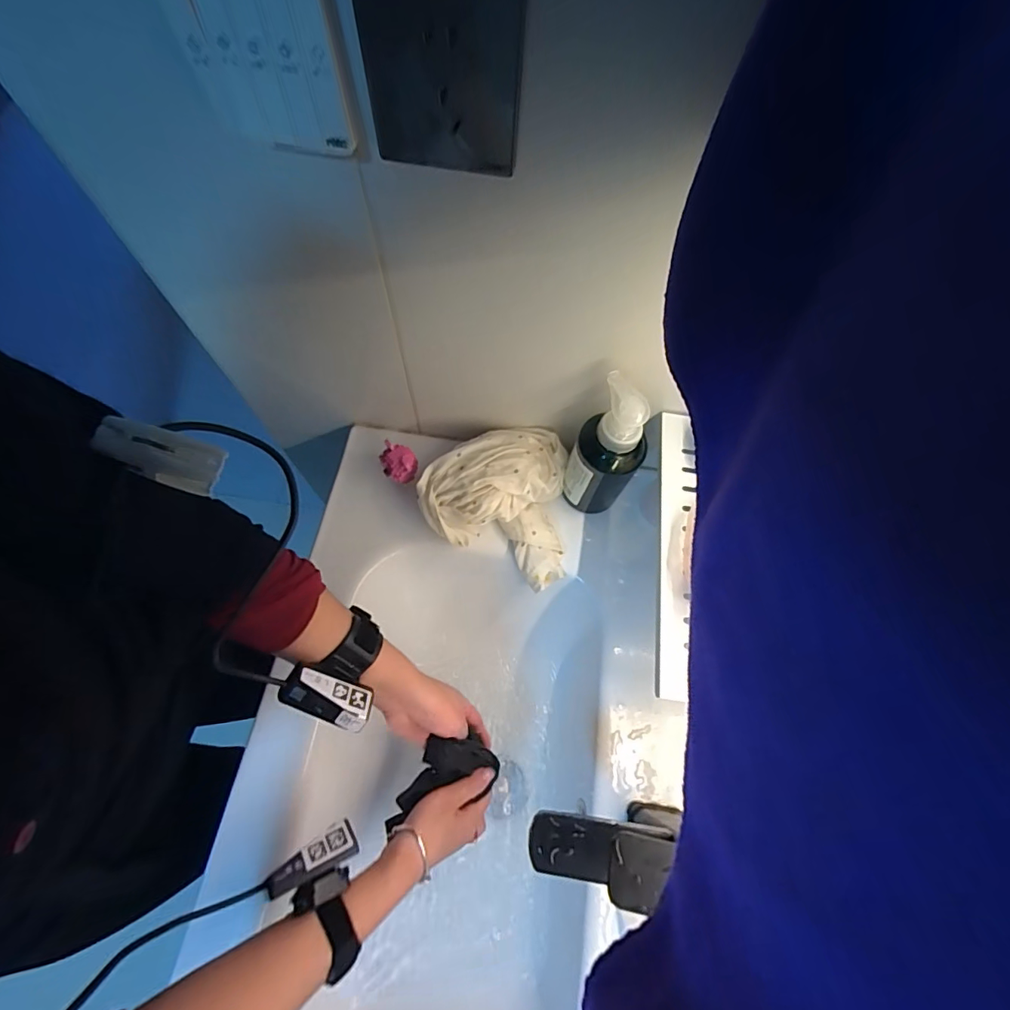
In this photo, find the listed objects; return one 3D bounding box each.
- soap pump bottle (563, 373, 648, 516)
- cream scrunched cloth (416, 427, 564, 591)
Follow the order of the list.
[{"bbox_3d":[0.103,-0.050,0.500,0.071,0.179,0.055,30,69,10],"label":"soap pump bottle"},{"bbox_3d":[-0.013,-0.003,0.546,0.168,0.083,0.172,2,67,-1],"label":"cream scrunched cloth"}]

